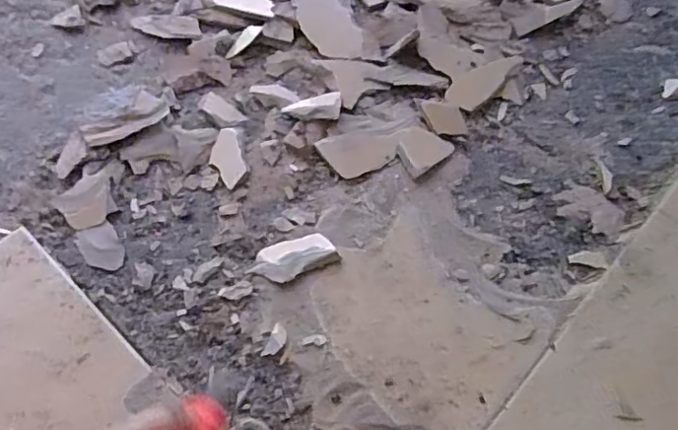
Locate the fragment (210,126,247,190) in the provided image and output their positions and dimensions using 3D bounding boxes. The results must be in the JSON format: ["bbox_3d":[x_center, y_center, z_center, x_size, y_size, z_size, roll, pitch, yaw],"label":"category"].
[{"bbox_3d":[-0.135,-0.068,0.681,0.037,0.004,0.087,-15,57,-9],"label":"fragment"}]

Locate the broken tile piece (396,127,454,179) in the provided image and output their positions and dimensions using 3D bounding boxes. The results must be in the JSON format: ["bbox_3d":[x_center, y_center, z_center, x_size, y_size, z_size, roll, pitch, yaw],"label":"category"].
[{"bbox_3d":[0.096,-0.079,0.681,0.068,0.005,0.056,-37,63,-22],"label":"broken tile piece"}]

